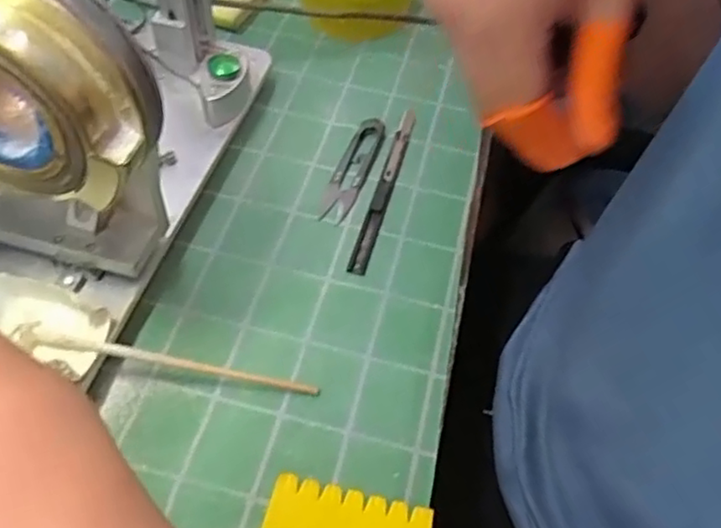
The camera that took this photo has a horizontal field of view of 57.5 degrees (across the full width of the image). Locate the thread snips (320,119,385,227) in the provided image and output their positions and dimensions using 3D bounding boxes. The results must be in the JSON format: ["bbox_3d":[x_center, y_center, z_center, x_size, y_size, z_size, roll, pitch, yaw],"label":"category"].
[{"bbox_3d":[-0.005,-0.071,0.475,0.023,0.008,0.100,17,53,9],"label":"thread snips"}]

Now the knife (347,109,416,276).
[{"bbox_3d":[0.018,-0.057,0.468,0.012,0.004,0.159,15,53,7],"label":"knife"}]

